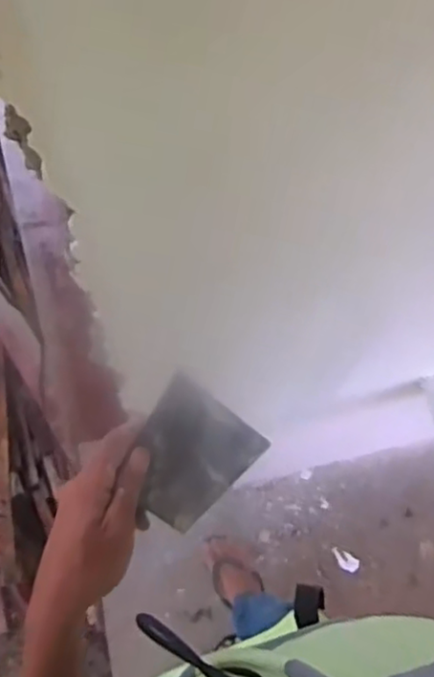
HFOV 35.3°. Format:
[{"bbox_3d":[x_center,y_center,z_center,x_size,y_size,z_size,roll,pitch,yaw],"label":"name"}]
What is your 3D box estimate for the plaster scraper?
[{"bbox_3d":[-0.023,0.092,0.528,0.088,0.006,0.096,39,85,-8],"label":"plaster scraper"}]

